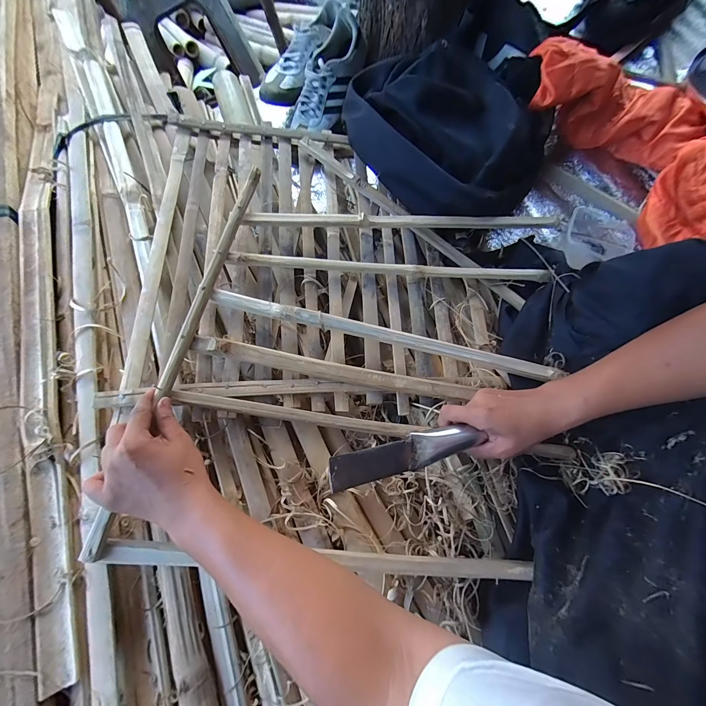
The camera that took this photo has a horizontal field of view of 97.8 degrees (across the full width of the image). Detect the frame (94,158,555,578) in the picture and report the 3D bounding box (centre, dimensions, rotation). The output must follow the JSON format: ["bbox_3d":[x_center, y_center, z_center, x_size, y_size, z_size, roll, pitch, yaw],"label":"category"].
[{"bbox_3d":[0.031,-0.005,0.426,0.480,0.050,0.560,15,72,-5],"label":"frame"}]

